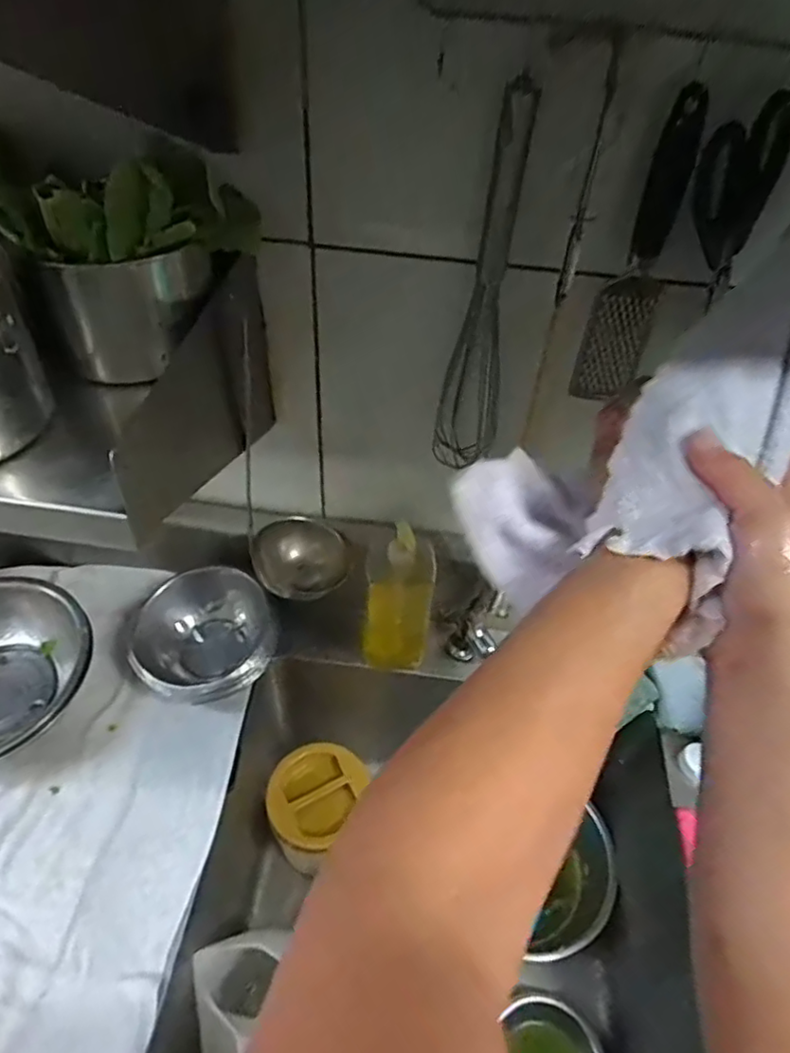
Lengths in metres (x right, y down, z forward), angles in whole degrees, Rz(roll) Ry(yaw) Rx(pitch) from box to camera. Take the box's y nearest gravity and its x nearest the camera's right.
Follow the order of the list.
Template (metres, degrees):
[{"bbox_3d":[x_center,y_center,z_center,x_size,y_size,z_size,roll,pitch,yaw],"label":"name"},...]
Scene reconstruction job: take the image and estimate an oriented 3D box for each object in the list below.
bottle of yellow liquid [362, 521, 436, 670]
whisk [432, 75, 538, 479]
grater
[{"bbox_3d":[0.003,0.087,0.745,0.077,0.213,0.054,8,46,3],"label":"bottle of yellow liquid"},{"bbox_3d":[0.078,-0.192,0.561,0.061,0.333,0.040,6,46,2],"label":"whisk"},{"bbox_3d":[0.197,-0.212,0.510,0.051,0.233,0.028,21,49,15],"label":"grater"}]

